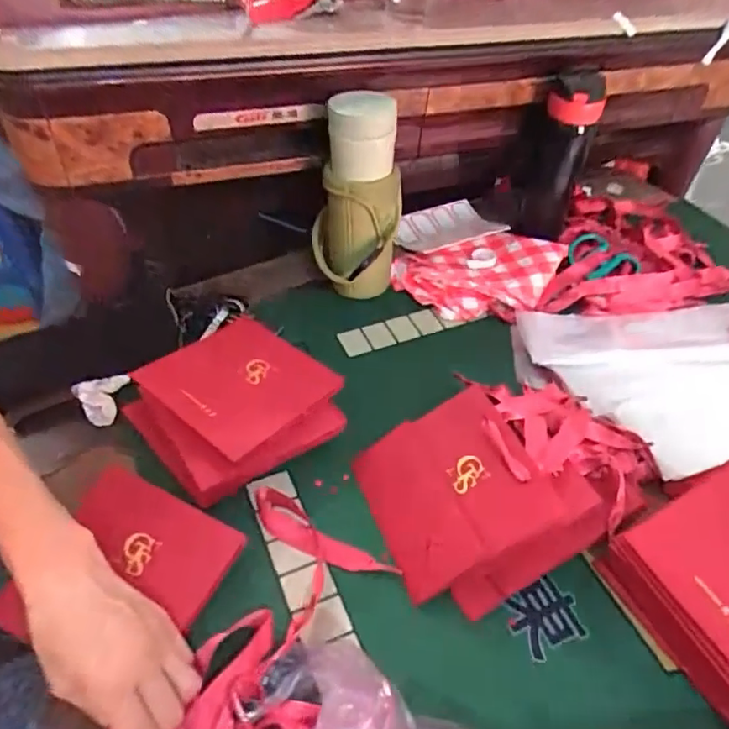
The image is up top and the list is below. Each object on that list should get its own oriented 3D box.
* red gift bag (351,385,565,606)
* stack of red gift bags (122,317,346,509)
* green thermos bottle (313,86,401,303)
[{"bbox_3d":[0.071,0.103,0.484,0.138,0.015,0.140,-33,55,6],"label":"red gift bag"},{"bbox_3d":[-0.118,0.039,0.537,0.162,0.053,0.162,-34,59,-31],"label":"stack of red gift bags"},{"bbox_3d":[-0.010,-0.172,0.632,0.095,0.226,0.092,5,47,-1],"label":"green thermos bottle"}]

